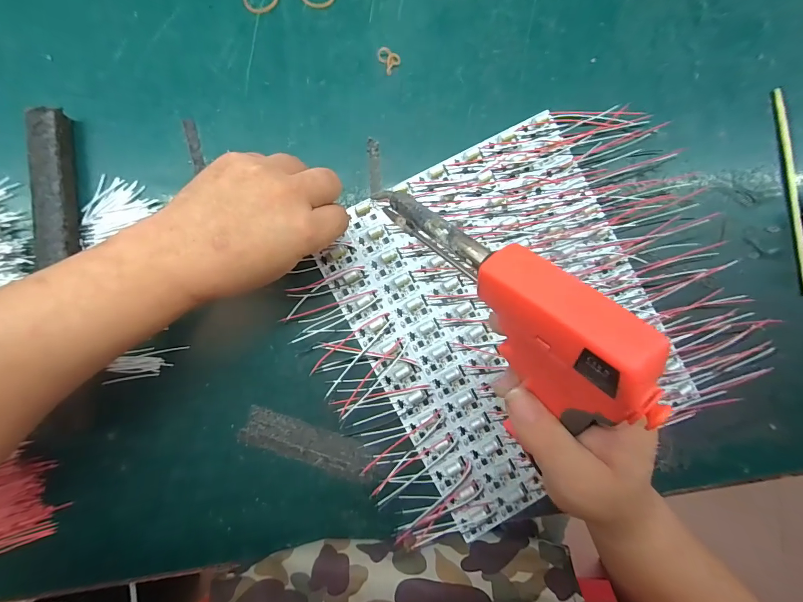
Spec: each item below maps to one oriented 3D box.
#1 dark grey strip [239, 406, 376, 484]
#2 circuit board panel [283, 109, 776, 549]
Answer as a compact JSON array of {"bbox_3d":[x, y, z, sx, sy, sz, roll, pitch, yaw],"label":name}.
[{"bbox_3d":[-0.074,0.117,0.292,0.106,0.004,0.029,22,85,-4],"label":"dark grey strip"},{"bbox_3d":[0.113,0.006,0.308,0.371,0.020,0.284,-29,90,-6],"label":"circuit board panel"}]

